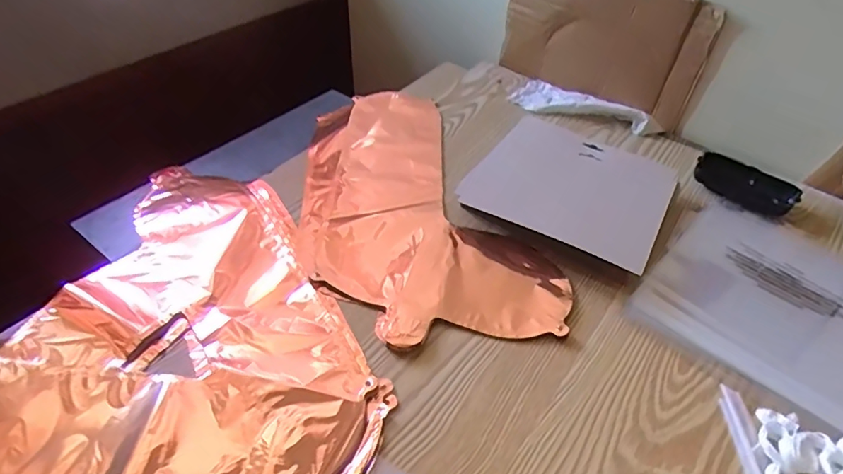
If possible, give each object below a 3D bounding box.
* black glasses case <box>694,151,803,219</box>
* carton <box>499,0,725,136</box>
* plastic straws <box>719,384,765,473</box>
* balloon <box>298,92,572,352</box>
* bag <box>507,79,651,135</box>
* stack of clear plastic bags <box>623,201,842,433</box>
[{"bbox_3d":[0.377,-0.062,0.603,0.107,0.028,0.046,34,52,28],"label":"black glasses case"},{"bbox_3d":[0.236,-0.268,0.695,0.275,0.176,0.032,33,52,28],"label":"carton"},{"bbox_3d":[0.249,0.156,0.395,0.019,0.006,0.089,5,44,2],"label":"plastic straws"},{"bbox_3d":[-0.029,-0.047,0.582,0.220,0.012,0.426,-13,46,-16],"label":"balloon"},{"bbox_3d":[0.225,-0.193,0.731,0.185,0.025,0.079,19,46,16],"label":"bag"},{"bbox_3d":[0.345,0.059,0.499,0.208,0.010,0.229,32,51,27],"label":"stack of clear plastic bags"}]

